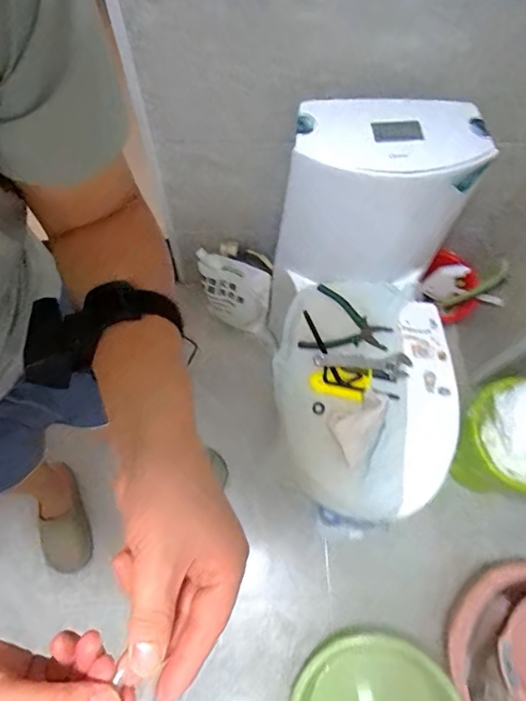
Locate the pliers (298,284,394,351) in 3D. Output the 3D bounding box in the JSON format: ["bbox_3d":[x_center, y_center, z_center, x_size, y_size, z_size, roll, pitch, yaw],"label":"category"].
[{"bbox_3d":[0.174,-0.045,0.980,0.165,0.021,0.146,18,69,6],"label":"pliers"}]

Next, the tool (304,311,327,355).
[{"bbox_3d":[0.105,-0.037,0.958,0.011,0.013,0.098,-21,70,-9],"label":"tool"}]

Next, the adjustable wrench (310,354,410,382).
[{"bbox_3d":[0.199,0.033,0.945,0.192,0.016,0.056,0,69,-1],"label":"adjustable wrench"}]

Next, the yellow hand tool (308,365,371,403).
[{"bbox_3d":[0.149,0.062,0.932,0.113,0.018,0.067,10,69,3],"label":"yellow hand tool"}]

